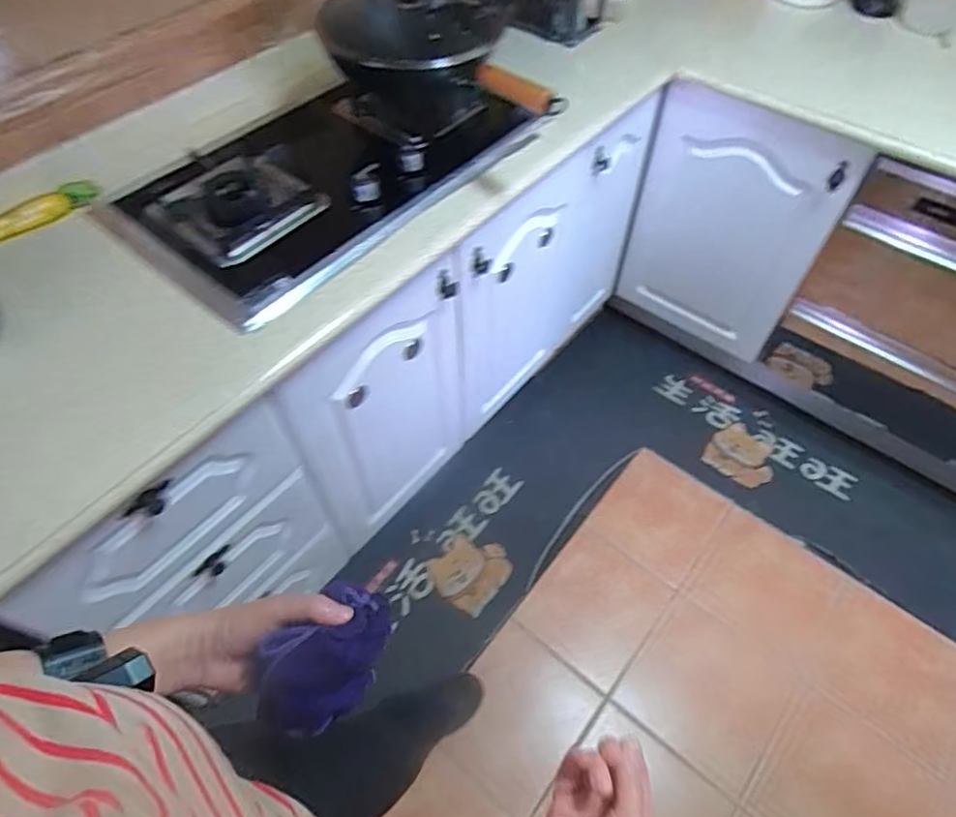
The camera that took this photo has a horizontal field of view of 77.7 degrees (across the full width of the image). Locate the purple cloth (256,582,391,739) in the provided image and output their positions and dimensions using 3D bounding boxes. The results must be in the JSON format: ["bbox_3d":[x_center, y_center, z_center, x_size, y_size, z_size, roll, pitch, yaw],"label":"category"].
[{"bbox_3d":[-0.110,0.186,0.437,0.108,0.037,0.071,-39,64,-23],"label":"purple cloth"}]

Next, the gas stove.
[{"bbox_3d":[-0.256,-0.417,1.016,0.400,0.068,0.675,38,64,23],"label":"gas stove"}]

